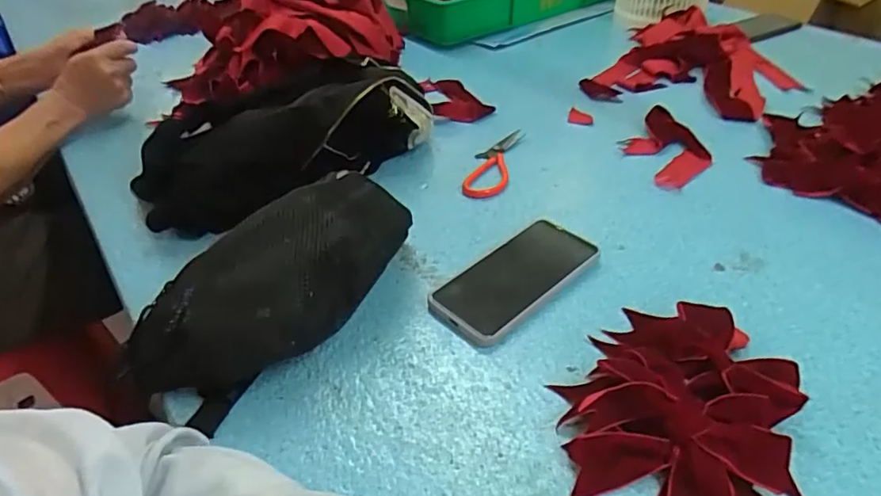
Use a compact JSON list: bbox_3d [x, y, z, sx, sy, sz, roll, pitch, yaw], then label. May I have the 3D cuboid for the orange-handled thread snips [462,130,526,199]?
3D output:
[{"bbox_3d":[0.066,-0.106,0.687,0.048,0.010,0.148,9,41,15],"label":"orange-handled thread snips"}]

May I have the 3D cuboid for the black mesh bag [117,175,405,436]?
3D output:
[{"bbox_3d":[-0.118,0.026,0.469,0.125,0.094,0.252,23,46,28],"label":"black mesh bag"}]

